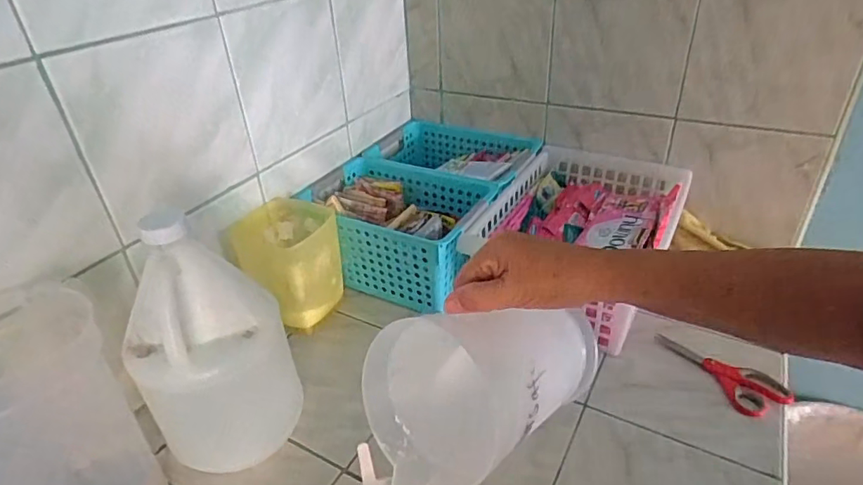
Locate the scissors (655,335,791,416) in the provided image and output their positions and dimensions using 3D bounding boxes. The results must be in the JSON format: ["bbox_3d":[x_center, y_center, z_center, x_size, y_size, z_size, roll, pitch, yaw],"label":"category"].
[{"bbox_3d":[0.353,0.154,0.643,0.059,0.022,0.156,-20,35,-23],"label":"scissors"}]

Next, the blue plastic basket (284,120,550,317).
[{"bbox_3d":[-0.008,-0.066,0.872,0.274,0.136,0.355,12,36,24],"label":"blue plastic basket"}]

